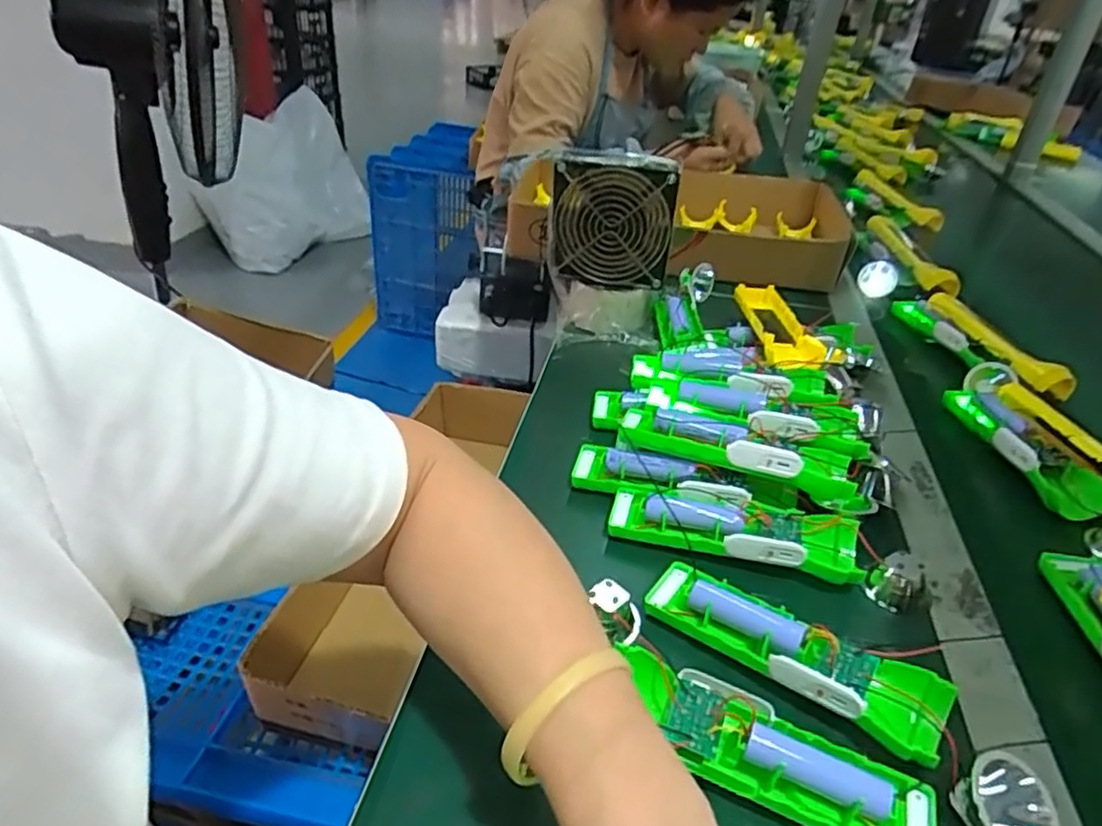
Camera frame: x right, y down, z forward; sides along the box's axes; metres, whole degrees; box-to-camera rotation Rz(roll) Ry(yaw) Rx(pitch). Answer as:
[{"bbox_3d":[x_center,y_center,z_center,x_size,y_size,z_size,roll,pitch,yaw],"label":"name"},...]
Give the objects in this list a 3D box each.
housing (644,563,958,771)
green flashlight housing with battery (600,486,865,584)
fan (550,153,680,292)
[{"bbox_3d":[0.133,0.133,0.386,0.163,0.029,0.049,25,40,27],"label":"housing"},{"bbox_3d":[0.121,0.080,0.465,0.162,0.034,0.041,13,36,12],"label":"green flashlight housing with battery"},{"bbox_3d":[0.059,-0.188,0.691,0.121,0.129,0.042,2,35,-3],"label":"fan"}]

